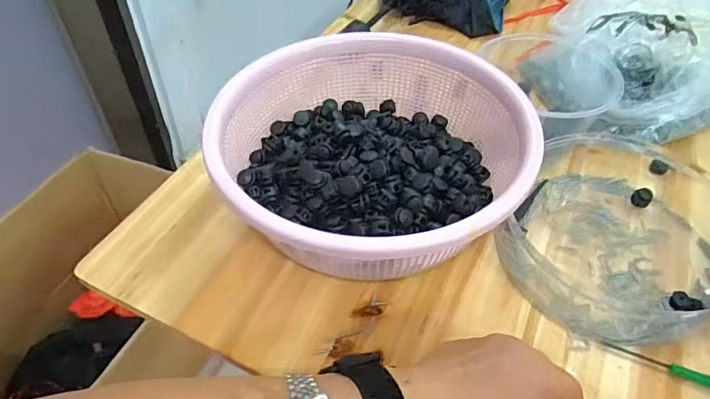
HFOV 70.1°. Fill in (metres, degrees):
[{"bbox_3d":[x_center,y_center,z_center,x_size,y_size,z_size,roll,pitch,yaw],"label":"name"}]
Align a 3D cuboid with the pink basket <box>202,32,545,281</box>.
[{"bbox_3d":[0.011,-0.061,0.492,0.277,0.106,0.337,-4,47,-4],"label":"pink basket"}]

